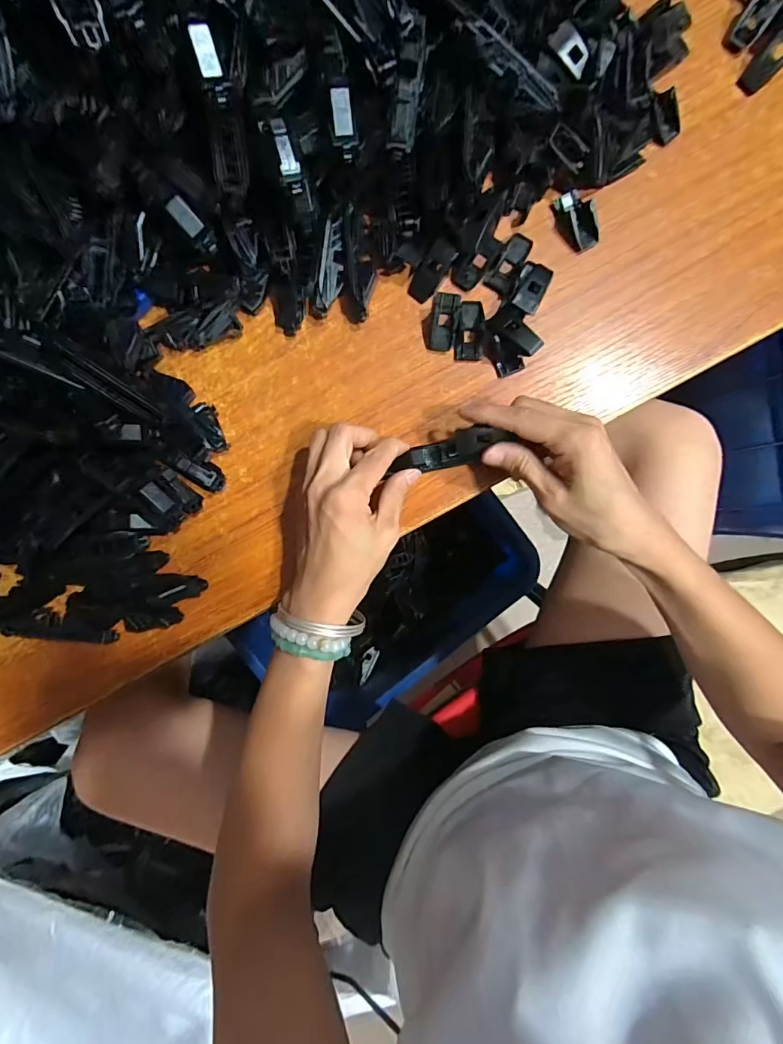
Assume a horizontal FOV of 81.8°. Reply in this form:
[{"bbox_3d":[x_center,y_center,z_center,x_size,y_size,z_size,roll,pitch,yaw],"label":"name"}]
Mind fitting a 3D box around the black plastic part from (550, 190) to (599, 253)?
[{"bbox_3d":[0.132,-0.214,0.319,0.025,0.011,0.040,-21,92,1],"label":"black plastic part"}]

